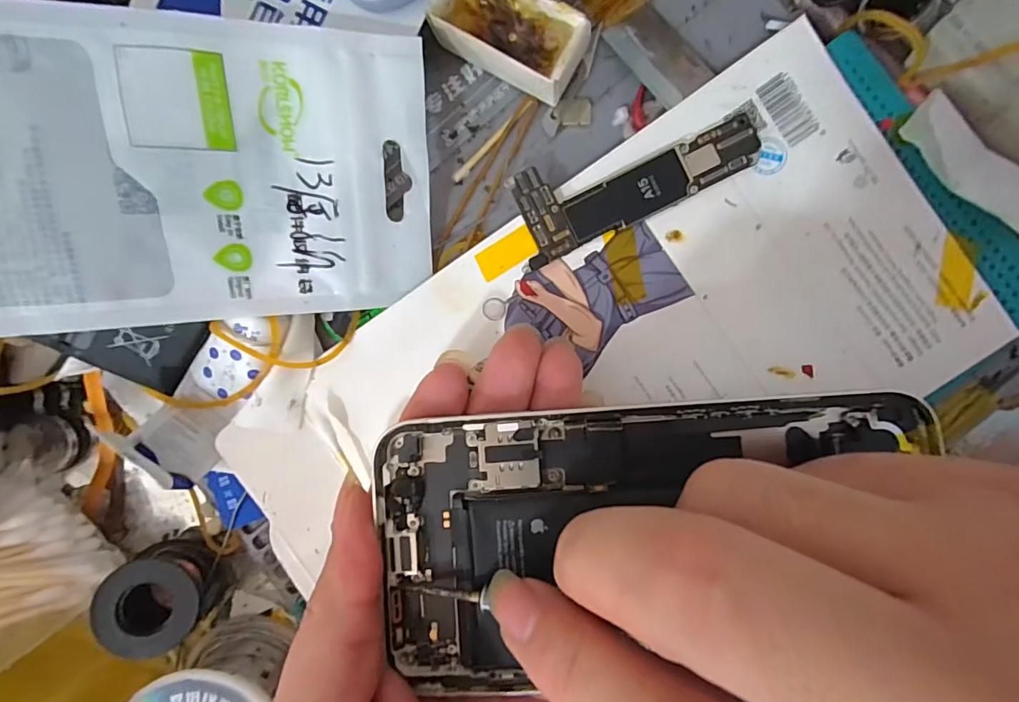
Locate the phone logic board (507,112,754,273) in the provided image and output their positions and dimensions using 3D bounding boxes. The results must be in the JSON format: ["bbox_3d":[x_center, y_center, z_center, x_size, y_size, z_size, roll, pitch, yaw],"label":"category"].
[{"bbox_3d":[0.039,-0.056,0.152,0.076,0.007,0.028,-25,88,3],"label":"phone logic board"}]

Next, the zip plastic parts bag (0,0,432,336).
[{"bbox_3d":[-0.098,-0.048,0.130,0.148,0.007,0.080,-6,106,-18],"label":"zip plastic parts bag"}]

